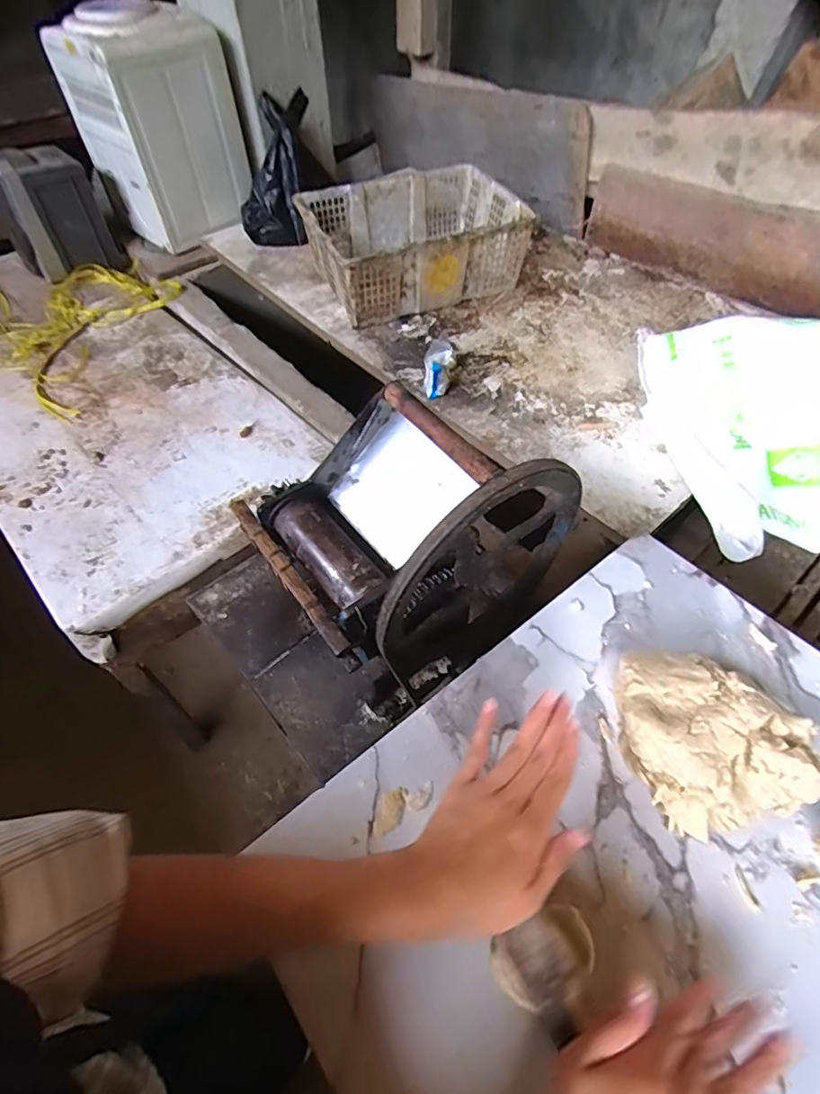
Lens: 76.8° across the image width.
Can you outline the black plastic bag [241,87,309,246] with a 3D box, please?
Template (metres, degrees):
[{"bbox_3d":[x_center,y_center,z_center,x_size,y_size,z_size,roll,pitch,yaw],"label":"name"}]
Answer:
[{"bbox_3d":[-0.347,-0.971,1.318,0.176,0.348,0.106,11,13,7],"label":"black plastic bag"}]

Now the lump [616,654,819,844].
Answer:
[{"bbox_3d":[0.217,0.135,0.388,0.105,0.078,0.131,-11,52,-5],"label":"lump"}]

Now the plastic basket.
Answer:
[{"bbox_3d":[0.007,-0.721,1.246,0.469,0.182,0.337,-21,56,-13],"label":"plastic basket"}]

